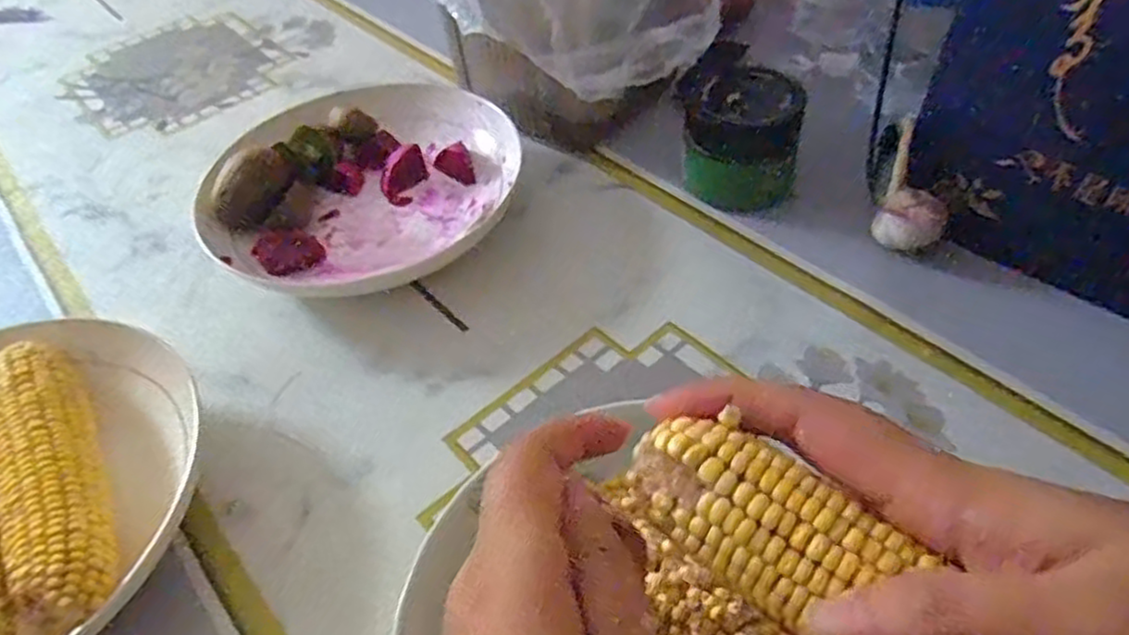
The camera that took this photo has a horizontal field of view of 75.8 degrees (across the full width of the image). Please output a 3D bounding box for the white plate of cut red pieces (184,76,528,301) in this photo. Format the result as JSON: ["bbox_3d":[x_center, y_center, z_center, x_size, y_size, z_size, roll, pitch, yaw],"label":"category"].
[{"bbox_3d":[-0.140,-0.096,0.498,0.204,0.051,0.181,-25,51,-15],"label":"white plate of cut red pieces"}]

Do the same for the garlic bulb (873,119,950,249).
[{"bbox_3d":[0.203,-0.068,0.419,0.038,0.068,0.033,15,52,18],"label":"garlic bulb"}]

